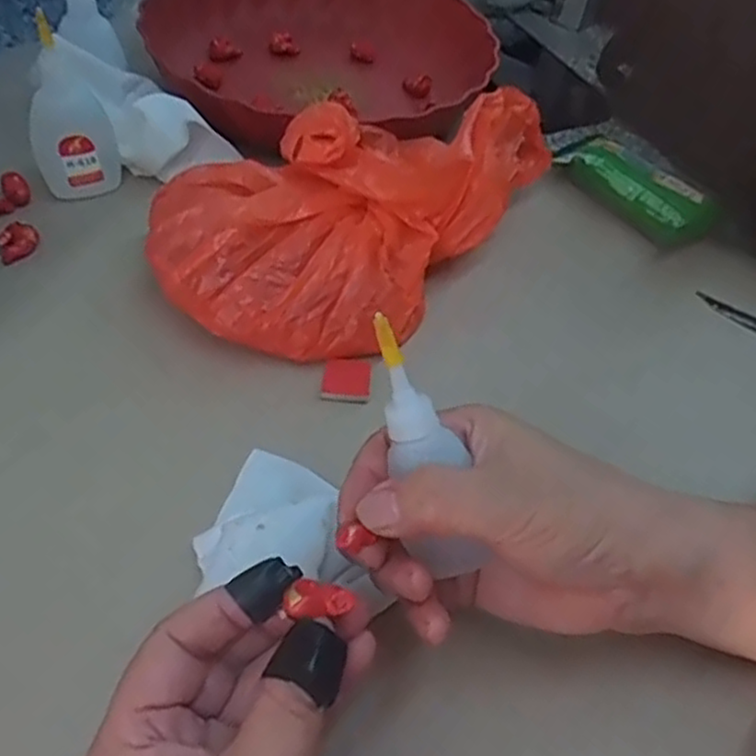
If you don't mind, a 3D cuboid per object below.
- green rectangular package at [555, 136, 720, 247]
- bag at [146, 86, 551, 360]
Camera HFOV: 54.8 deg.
[{"bbox_3d":[0.169,-0.124,0.475,0.045,0.025,0.094,-29,59,-27],"label":"green rectangular package"},{"bbox_3d":[-0.011,-0.107,0.409,0.144,0.077,0.243,32,54,19],"label":"bag"}]

